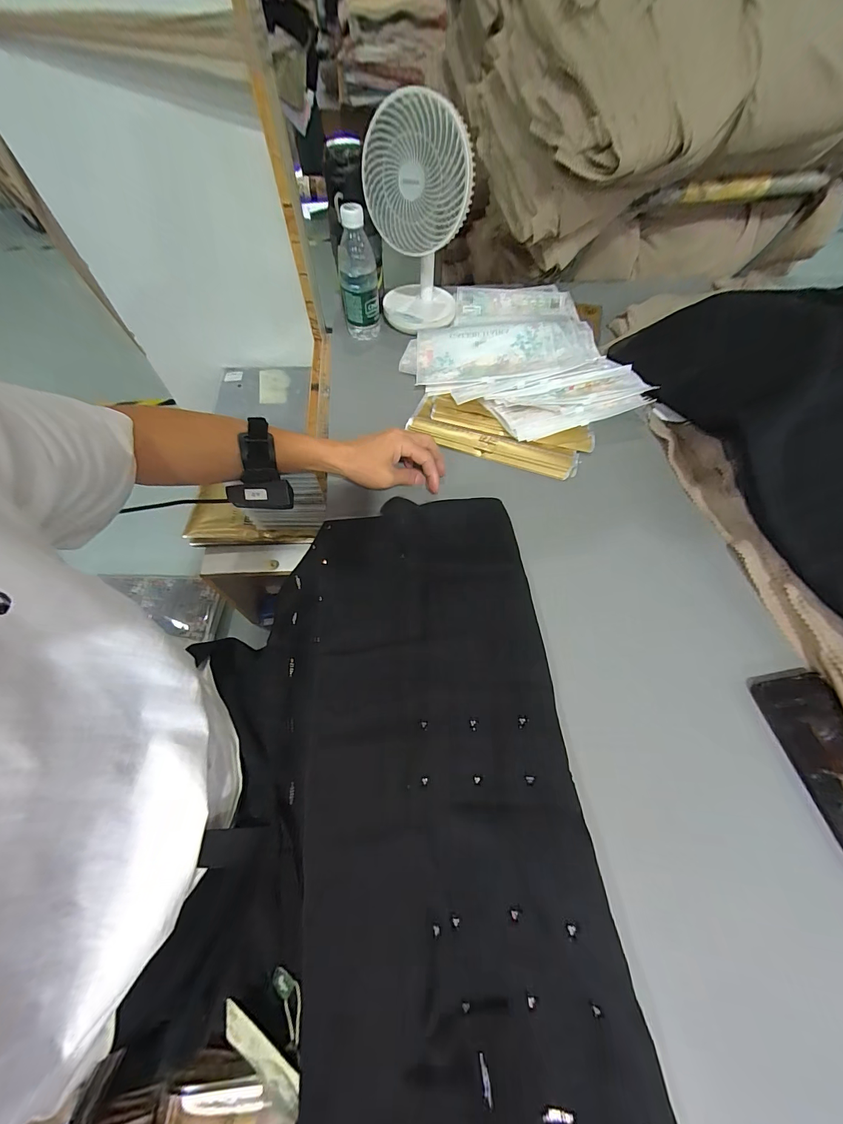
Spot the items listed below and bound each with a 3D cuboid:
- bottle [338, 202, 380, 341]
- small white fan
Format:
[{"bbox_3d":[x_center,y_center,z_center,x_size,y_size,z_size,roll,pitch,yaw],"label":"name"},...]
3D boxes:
[{"bbox_3d":[-0.105,-0.465,0.603,0.061,0.183,0.058,-8,62,-5],"label":"bottle"},{"bbox_3d":[-0.009,-0.521,0.569,0.149,0.248,0.123,-3,62,-3],"label":"small white fan"}]

